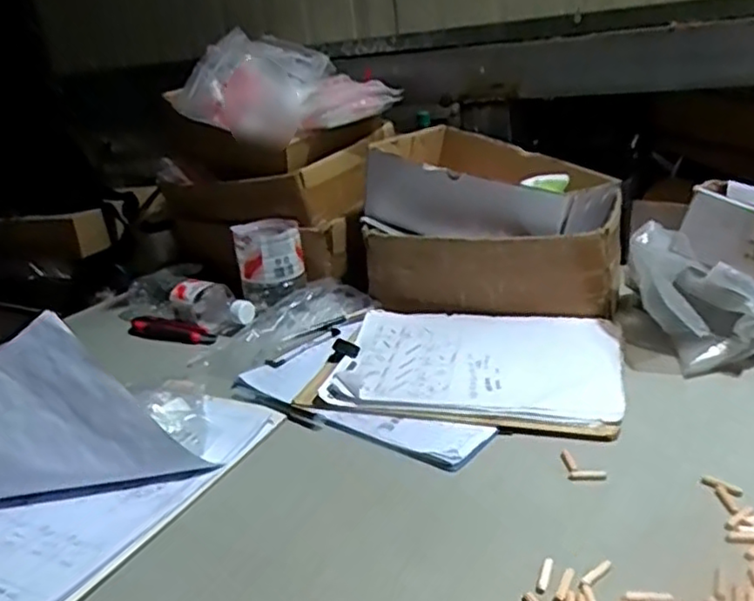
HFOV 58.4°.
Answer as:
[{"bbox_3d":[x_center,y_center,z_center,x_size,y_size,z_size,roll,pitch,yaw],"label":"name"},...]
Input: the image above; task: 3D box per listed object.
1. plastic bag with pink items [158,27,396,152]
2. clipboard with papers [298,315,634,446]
[{"bbox_3d":[-0.113,-0.272,0.870,0.133,0.115,0.270,15,32,42],"label":"plastic bag with pink items"},{"bbox_3d":[0.098,0.071,0.724,0.309,0.028,0.209,1,23,18],"label":"clipboard with papers"}]

